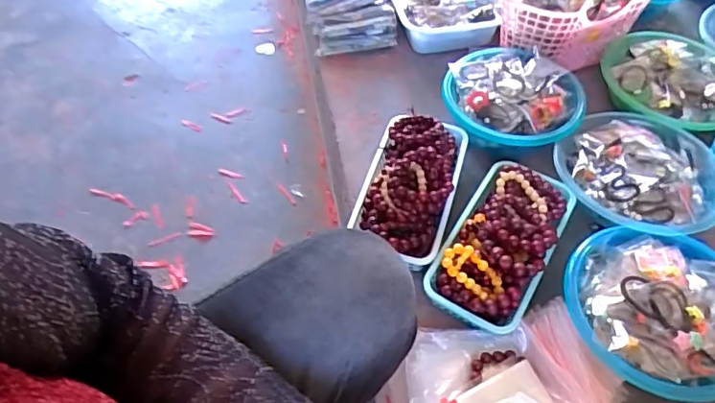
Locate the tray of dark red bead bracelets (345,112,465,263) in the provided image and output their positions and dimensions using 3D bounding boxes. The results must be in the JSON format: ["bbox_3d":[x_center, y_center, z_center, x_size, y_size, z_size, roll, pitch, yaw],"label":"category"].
[{"bbox_3d":[0.078,-0.035,0.774,0.130,0.080,0.243,17,55,10],"label":"tray of dark red bead bracelets"}]

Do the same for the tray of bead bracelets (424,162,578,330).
[{"bbox_3d":[0.196,0.050,0.725,0.130,0.081,0.245,27,57,17],"label":"tray of bead bracelets"}]

